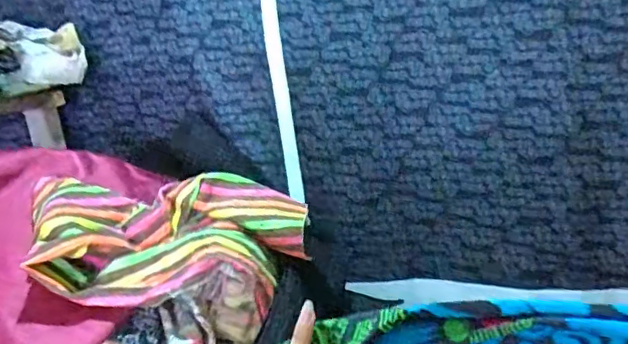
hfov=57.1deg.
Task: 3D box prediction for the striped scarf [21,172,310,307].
[{"bbox_3d":[-0.190,0.084,0.786,0.364,0.125,0.182,-8,15,-11],"label":"striped scarf"}]

